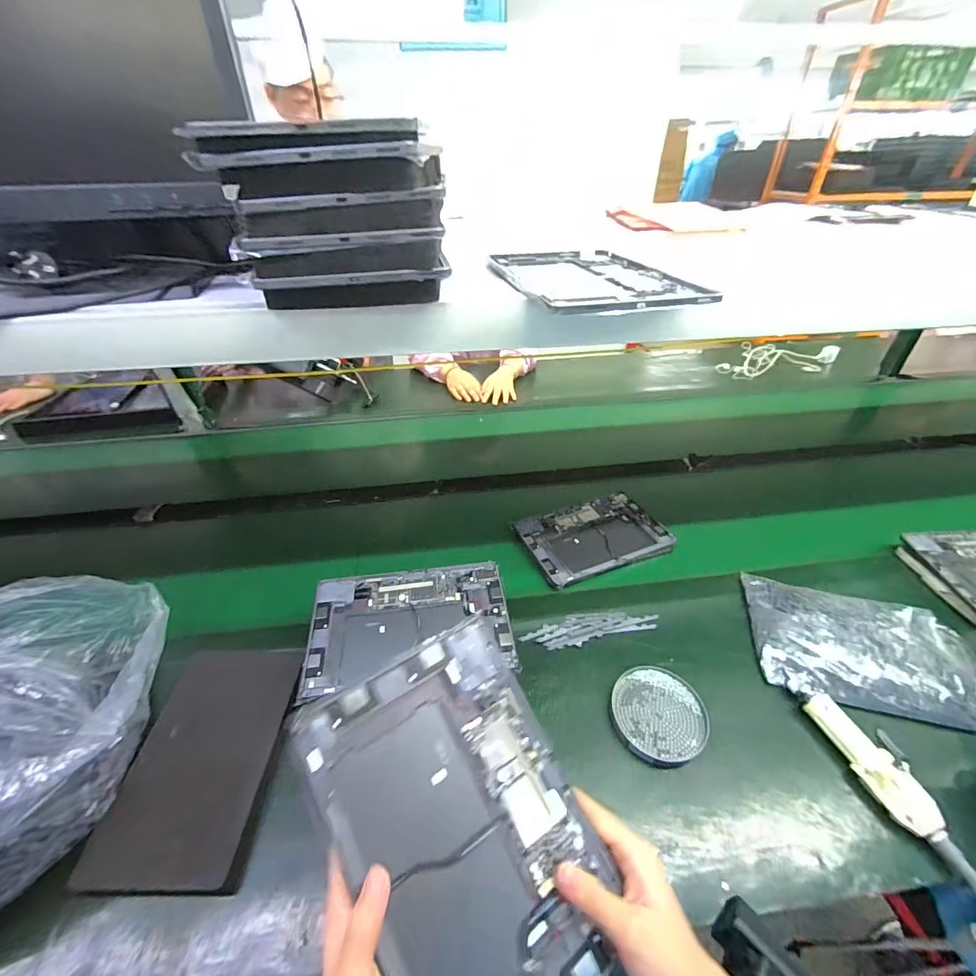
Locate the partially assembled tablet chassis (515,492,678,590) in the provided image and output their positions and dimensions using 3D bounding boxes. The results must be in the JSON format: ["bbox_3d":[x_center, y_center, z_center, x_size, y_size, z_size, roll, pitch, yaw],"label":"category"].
[{"bbox_3d":[0.192,0.085,0.794,0.253,0.011,0.161,-16,42,-18],"label":"partially assembled tablet chassis"}]

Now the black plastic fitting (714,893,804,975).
[{"bbox_3d":[0.204,0.350,0.320,0.040,0.036,0.071,-24,43,-27],"label":"black plastic fitting"}]

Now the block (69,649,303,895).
[{"bbox_3d":[-0.325,0.305,0.517,0.150,0.023,0.255,3,38,-8],"label":"block"}]

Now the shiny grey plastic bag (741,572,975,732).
[{"bbox_3d":[0.526,0.219,0.613,0.275,0.032,0.181,8,38,12],"label":"shiny grey plastic bag"}]

